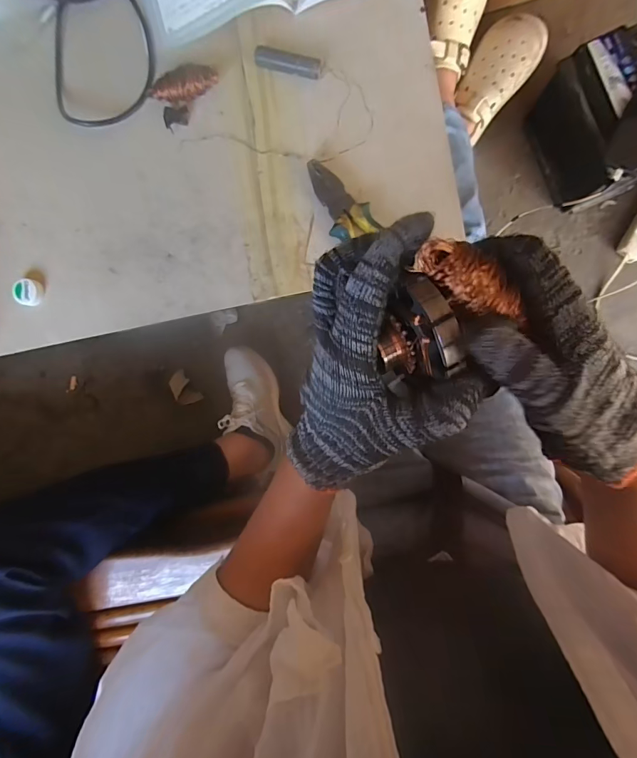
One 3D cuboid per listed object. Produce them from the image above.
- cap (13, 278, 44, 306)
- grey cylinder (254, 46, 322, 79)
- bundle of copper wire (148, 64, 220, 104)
[{"bbox_3d":[-0.355,-0.106,0.489,0.030,0.013,0.032,0,92,4],"label":"cap"},{"bbox_3d":[-0.032,-0.346,0.438,0.072,0.014,0.021,16,93,3],"label":"grey cylinder"},{"bbox_3d":[-0.153,-0.331,0.452,0.077,0.024,0.030,-2,92,4],"label":"bundle of copper wire"}]

